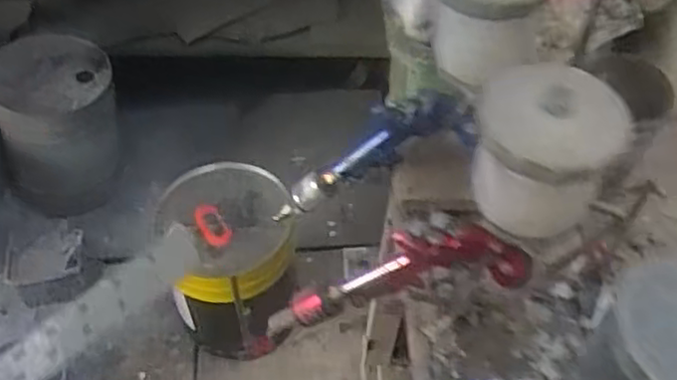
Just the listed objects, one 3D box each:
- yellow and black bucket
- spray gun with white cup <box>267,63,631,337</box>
[{"bbox_3d":[-0.216,0.165,1.477,0.251,0.353,0.285,-14,55,-14],"label":"yellow and black bucket"},{"bbox_3d":[0.094,0.048,0.640,0.159,0.409,0.093,20,51,-14],"label":"spray gun with white cup"}]

